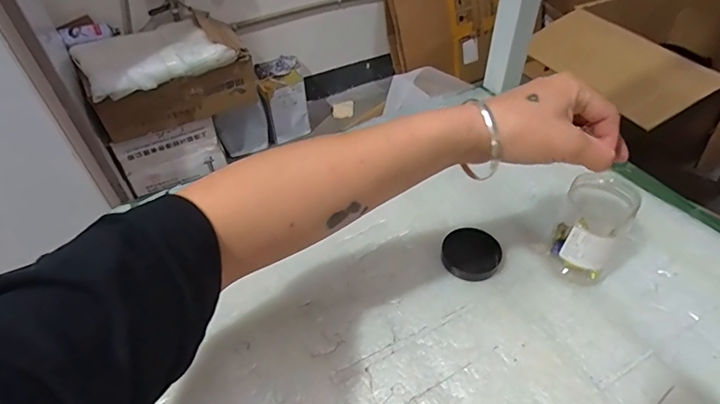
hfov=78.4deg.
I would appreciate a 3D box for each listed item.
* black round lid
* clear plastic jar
[{"bbox_3d":[0.113,0.053,0.450,0.057,0.014,0.055,-1,46,1],"label":"black round lid"},{"bbox_3d":[0.217,0.027,0.416,0.059,0.094,0.066,32,55,28],"label":"clear plastic jar"}]

